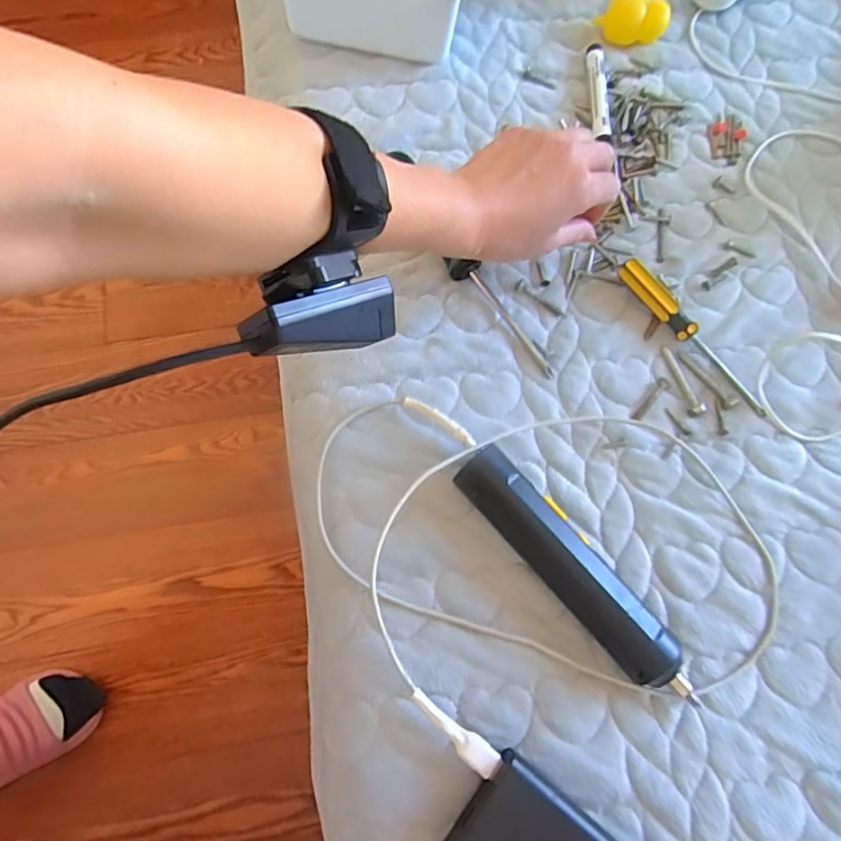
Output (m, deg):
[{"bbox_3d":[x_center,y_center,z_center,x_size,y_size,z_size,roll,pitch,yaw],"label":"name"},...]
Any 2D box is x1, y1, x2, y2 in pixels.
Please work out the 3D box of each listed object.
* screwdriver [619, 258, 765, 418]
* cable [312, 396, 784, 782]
[{"bbox_3d":[0.192,-0.059,0.397,0.015,0.017,0.139,-38,80,-9],"label":"screwdriver"},{"bbox_3d":[0.077,0.067,0.339,0.262,0.032,0.223,-17,78,-4],"label":"cable"}]

